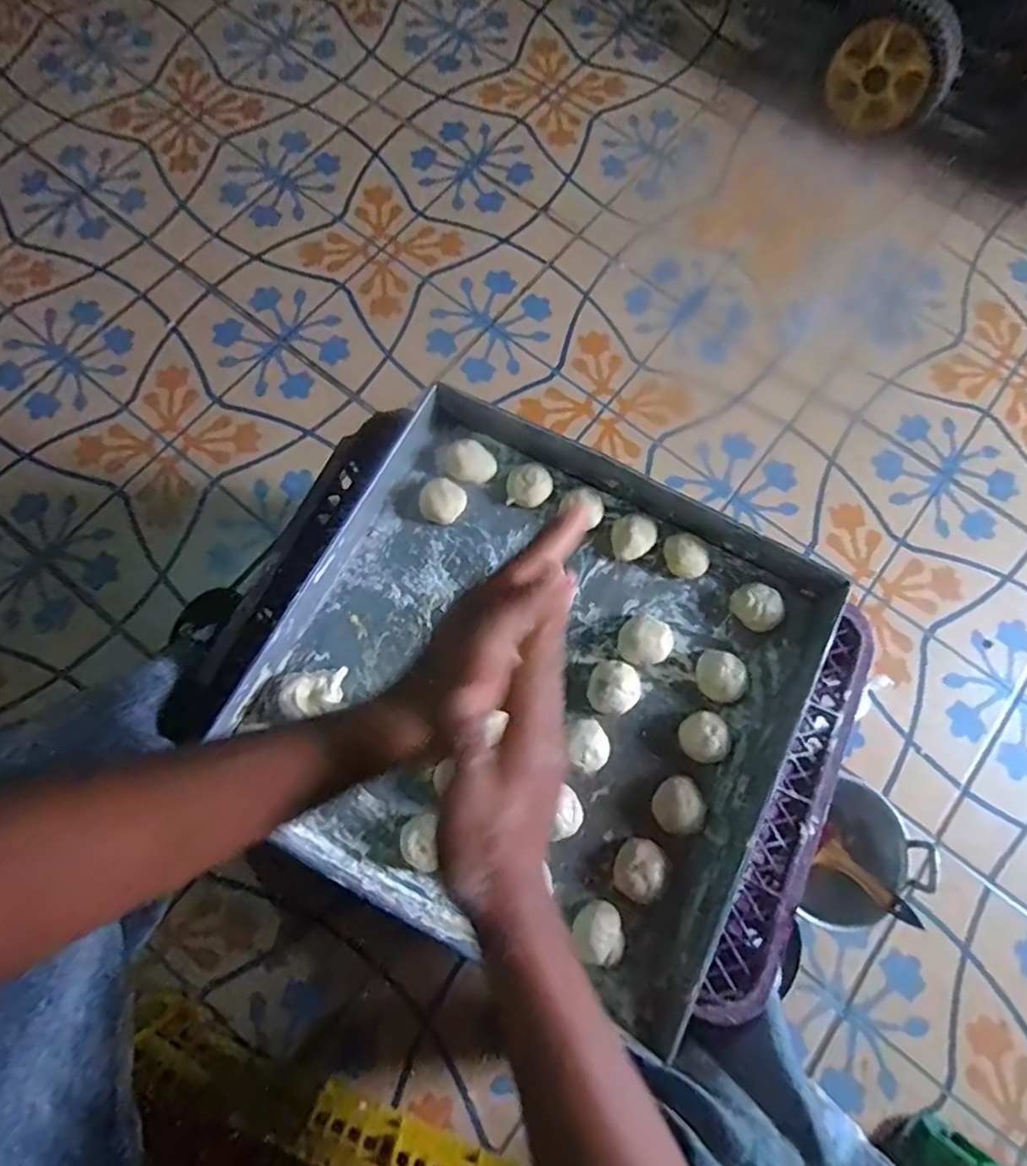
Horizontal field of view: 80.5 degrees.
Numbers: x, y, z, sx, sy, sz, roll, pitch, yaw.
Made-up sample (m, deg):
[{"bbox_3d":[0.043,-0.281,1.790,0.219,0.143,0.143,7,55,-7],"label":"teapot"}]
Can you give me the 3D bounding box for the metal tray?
[{"bbox_3d":[0.012,0.083,0.578,0.506,0.055,0.463,26,77,5],"label":"metal tray"}]

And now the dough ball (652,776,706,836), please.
[{"bbox_3d":[0.152,0.205,0.557,0.042,0.026,0.049,27,76,7],"label":"dough ball"}]

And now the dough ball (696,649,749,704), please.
[{"bbox_3d":[0.201,0.092,0.589,0.044,0.028,0.047,0,74,-1],"label":"dough ball"}]

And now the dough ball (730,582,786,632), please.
[{"bbox_3d":[0.244,0.024,0.609,0.045,0.028,0.048,0,74,-1],"label":"dough ball"}]

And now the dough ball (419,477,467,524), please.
[{"bbox_3d":[-0.074,-0.085,0.629,0.045,0.024,0.042,35,77,9],"label":"dough ball"}]

